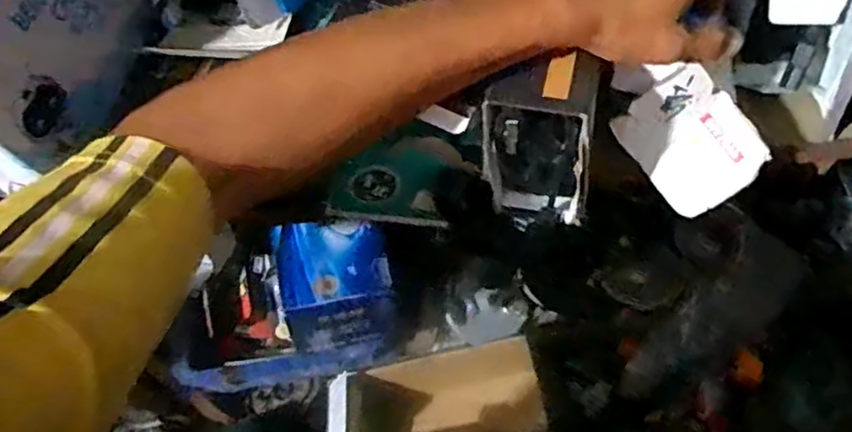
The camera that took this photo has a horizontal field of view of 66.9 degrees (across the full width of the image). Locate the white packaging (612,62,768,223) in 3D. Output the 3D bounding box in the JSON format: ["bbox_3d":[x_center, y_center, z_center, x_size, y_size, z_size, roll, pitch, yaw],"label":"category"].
[{"bbox_3d":[0.202,-0.059,0.500,0.107,0.082,0.023,45,28,-7],"label":"white packaging"}]

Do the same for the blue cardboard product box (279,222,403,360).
[{"bbox_3d":[-0.093,0.090,0.727,0.109,0.148,0.093,-4,59,1],"label":"blue cardboard product box"}]

